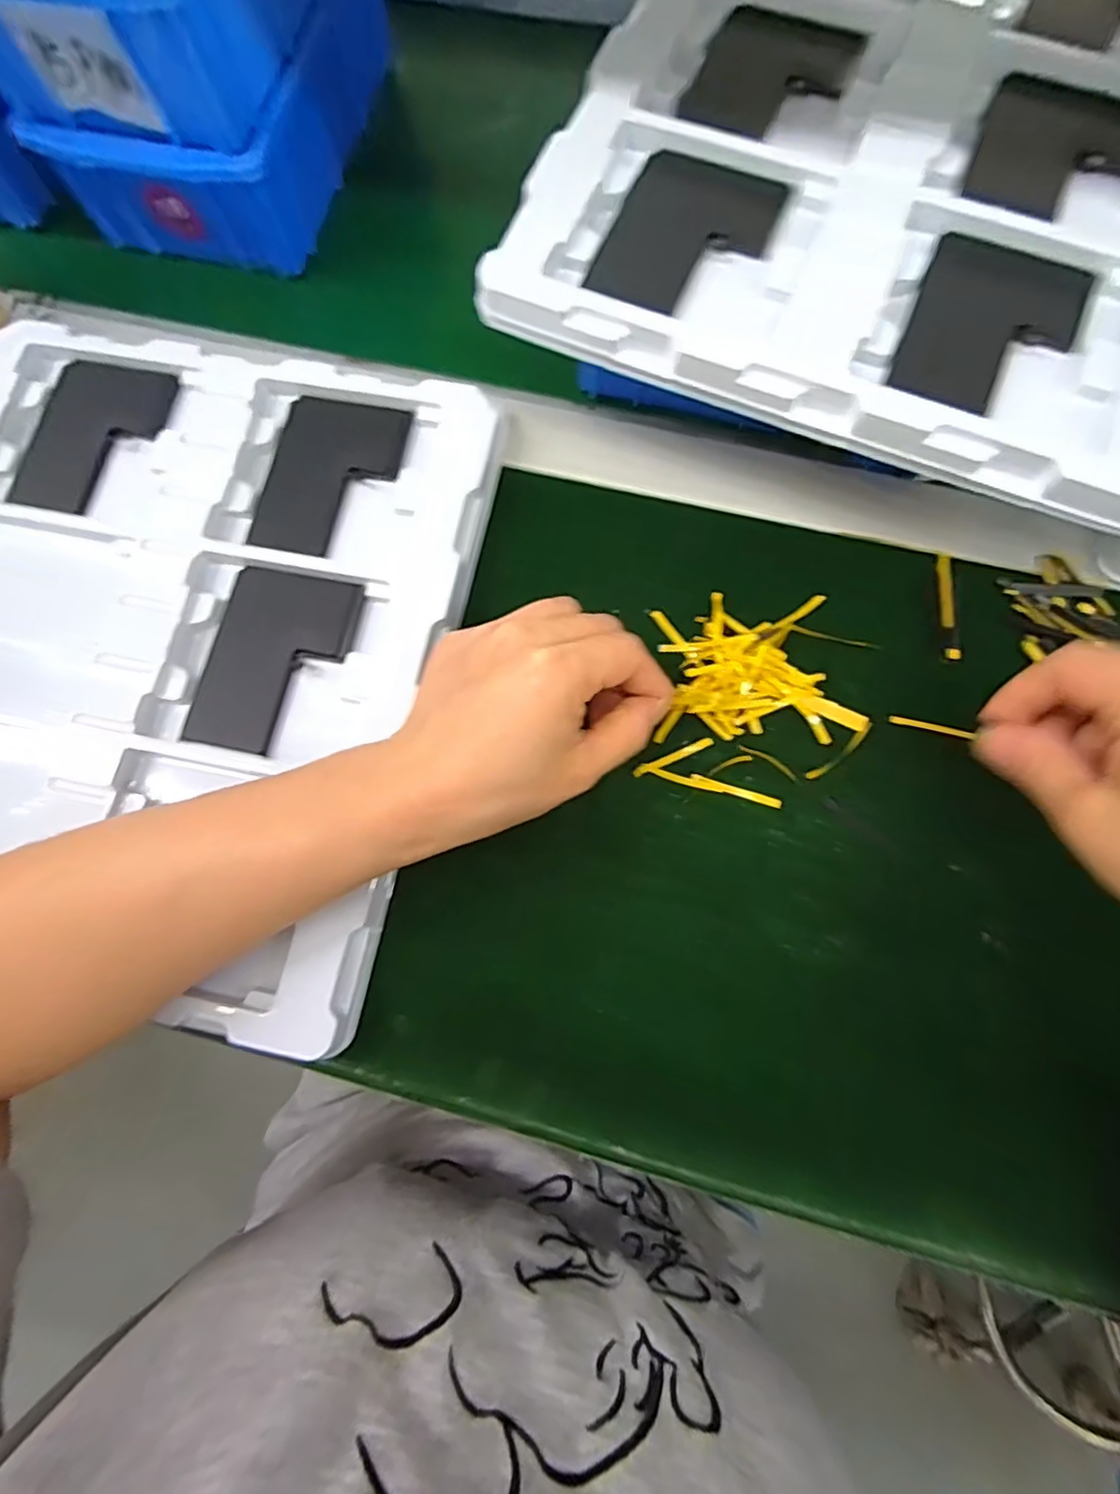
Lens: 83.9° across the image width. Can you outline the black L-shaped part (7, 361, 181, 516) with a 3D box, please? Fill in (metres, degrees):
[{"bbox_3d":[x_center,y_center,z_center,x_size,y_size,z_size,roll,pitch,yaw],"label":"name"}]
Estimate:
[{"bbox_3d":[-0.243,-0.161,0.325,0.065,0.007,0.085,13,78,5],"label":"black L-shaped part"}]

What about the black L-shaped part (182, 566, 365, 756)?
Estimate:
[{"bbox_3d":[-0.134,-0.041,0.295,0.063,0.005,0.088,12,78,5],"label":"black L-shaped part"}]

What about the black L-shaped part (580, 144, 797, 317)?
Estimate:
[{"bbox_3d":[0.056,-0.219,0.268,0.064,0.004,0.085,23,79,7],"label":"black L-shaped part"}]

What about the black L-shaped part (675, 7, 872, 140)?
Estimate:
[{"bbox_3d":[0.098,-0.308,0.285,0.065,0.004,0.078,23,79,7],"label":"black L-shaped part"}]

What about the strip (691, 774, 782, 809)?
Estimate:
[{"bbox_3d":[0.080,0.020,0.283,0.040,0.004,0.004,17,79,6],"label":"strip"}]

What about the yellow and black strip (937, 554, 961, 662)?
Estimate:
[{"bbox_3d":[0.183,-0.067,0.295,0.008,0.005,0.055,3,77,3],"label":"yellow and black strip"}]

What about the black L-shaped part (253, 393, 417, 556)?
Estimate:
[{"bbox_3d":[-0.116,-0.137,0.315,0.064,0.008,0.083,13,78,5],"label":"black L-shaped part"}]

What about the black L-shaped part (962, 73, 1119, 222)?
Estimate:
[{"bbox_3d":[0.218,-0.262,0.273,0.064,0.007,0.086,23,79,7],"label":"black L-shaped part"}]

